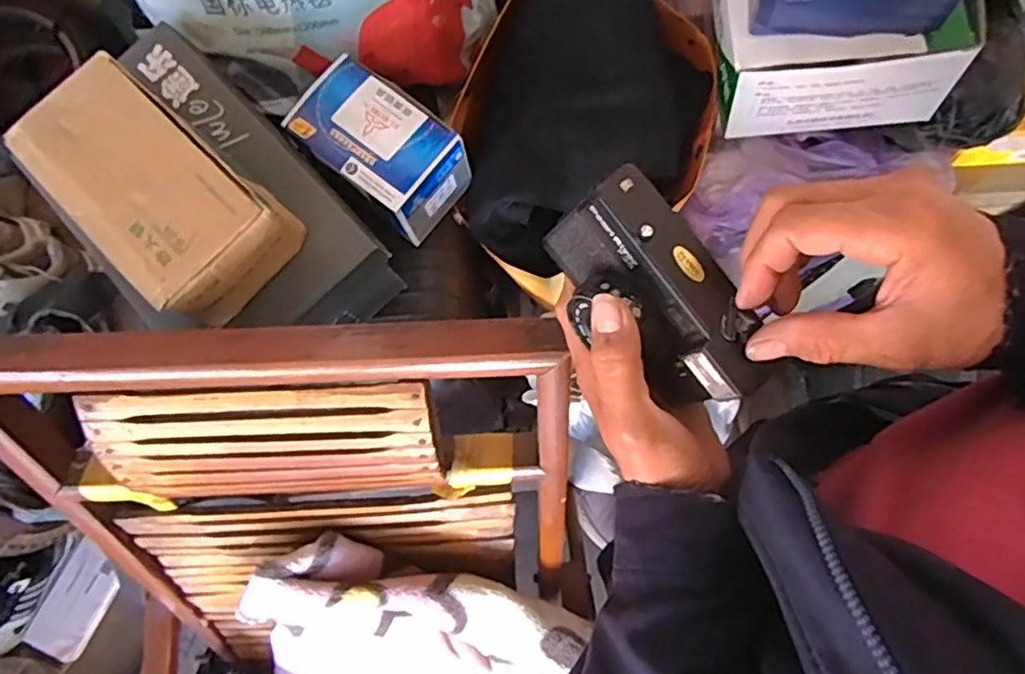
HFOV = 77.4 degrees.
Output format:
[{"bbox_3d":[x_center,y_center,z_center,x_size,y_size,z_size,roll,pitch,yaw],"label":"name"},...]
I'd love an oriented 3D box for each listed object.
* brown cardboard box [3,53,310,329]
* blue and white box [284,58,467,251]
[{"bbox_3d":[-0.274,-0.109,0.499,0.204,0.067,0.118,38,78,8],"label":"brown cardboard box"},{"bbox_3d":[-0.120,-0.170,0.589,0.146,0.075,0.093,39,78,8],"label":"blue and white box"}]

